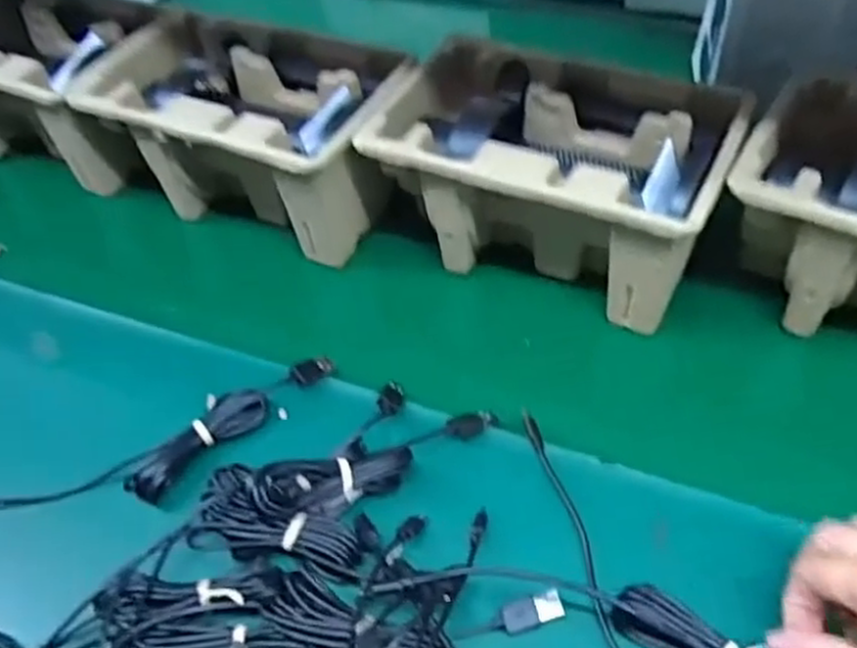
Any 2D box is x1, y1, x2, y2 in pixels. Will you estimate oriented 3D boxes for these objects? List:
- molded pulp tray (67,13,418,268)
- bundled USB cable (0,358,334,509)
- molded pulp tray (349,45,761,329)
[{"bbox_3d":[-0.127,-0.143,0.586,0.229,0.112,0.145,17,50,23],"label":"molded pulp tray"},{"bbox_3d":[-0.180,0.080,0.450,0.260,0.022,0.057,-18,45,-10],"label":"bundled USB cable"},{"bbox_3d":[0.083,-0.097,0.523,0.227,0.108,0.146,17,50,24],"label":"molded pulp tray"}]

